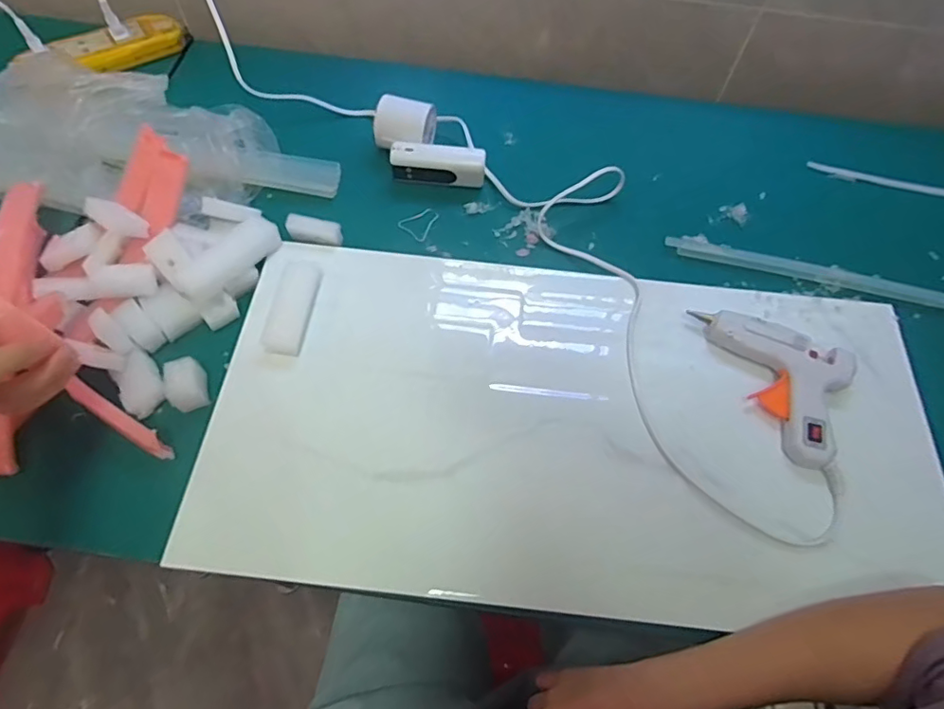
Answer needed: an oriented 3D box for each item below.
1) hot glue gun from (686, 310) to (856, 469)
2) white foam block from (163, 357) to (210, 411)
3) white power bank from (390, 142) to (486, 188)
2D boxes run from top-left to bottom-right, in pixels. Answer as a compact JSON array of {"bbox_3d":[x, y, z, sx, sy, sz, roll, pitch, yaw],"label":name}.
[{"bbox_3d":[0.275,0.015,0.467,0.088,0.029,0.152,-17,64,-11],"label":"hot glue gun"},{"bbox_3d":[-0.234,0.025,0.447,0.026,0.028,0.036,-9,63,-7],"label":"white foam block"},{"bbox_3d":[-0.035,-0.195,0.565,0.095,0.040,0.024,2,62,-1],"label":"white power bank"}]

